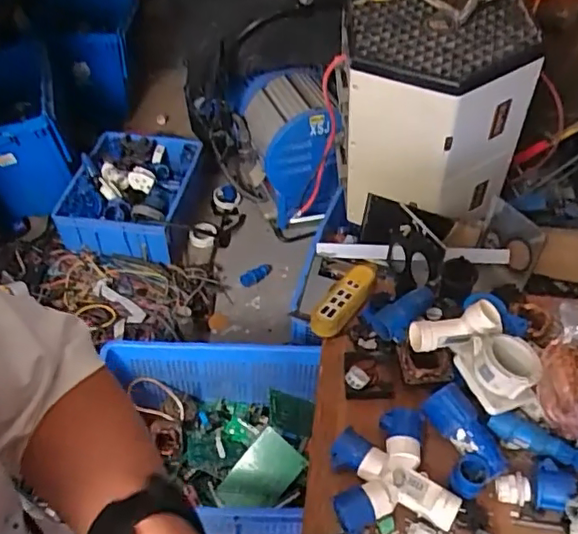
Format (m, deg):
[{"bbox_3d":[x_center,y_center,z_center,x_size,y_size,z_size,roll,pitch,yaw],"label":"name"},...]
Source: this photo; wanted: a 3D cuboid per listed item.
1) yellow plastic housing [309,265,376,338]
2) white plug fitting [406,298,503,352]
[{"bbox_3d":[0.108,0.051,1.063,0.062,0.039,0.191,26,52,22],"label":"yellow plastic housing"},{"bbox_3d":[0.270,0.104,0.921,0.145,0.052,0.047,-19,46,12],"label":"white plug fitting"}]

